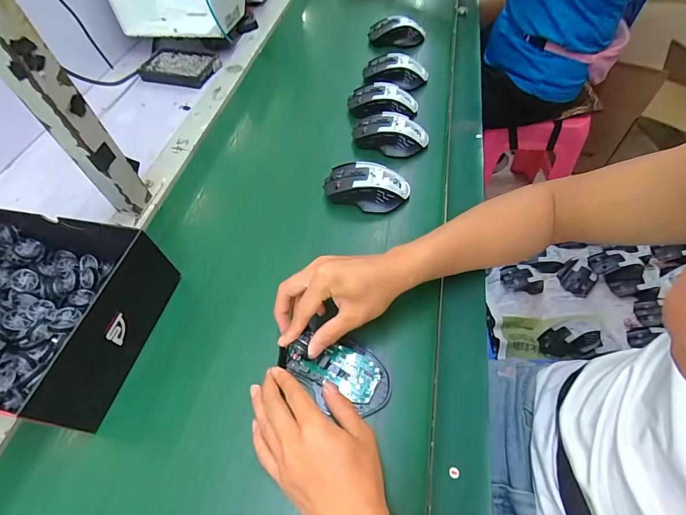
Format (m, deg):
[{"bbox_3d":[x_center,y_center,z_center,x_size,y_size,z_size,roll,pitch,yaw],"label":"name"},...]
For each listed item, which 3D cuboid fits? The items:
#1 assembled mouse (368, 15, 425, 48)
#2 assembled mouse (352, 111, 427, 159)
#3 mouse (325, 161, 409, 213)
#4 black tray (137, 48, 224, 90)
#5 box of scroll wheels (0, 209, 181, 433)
[{"bbox_3d":[0.117,-0.475,0.744,0.123,0.039,0.063,-6,56,0],"label":"assembled mouse"},{"bbox_3d":[0.072,-0.193,0.553,0.120,0.039,0.075,13,58,12],"label":"assembled mouse"},{"bbox_3d":[0.033,-0.100,0.490,0.114,0.036,0.060,11,57,11],"label":"mouse"},{"bbox_3d":[-0.331,-0.385,0.717,0.148,0.024,0.092,11,57,11],"label":"black tray"},{"bbox_3d":[-0.342,0.055,0.378,0.252,0.084,0.185,8,57,9],"label":"box of scroll wheels"}]

